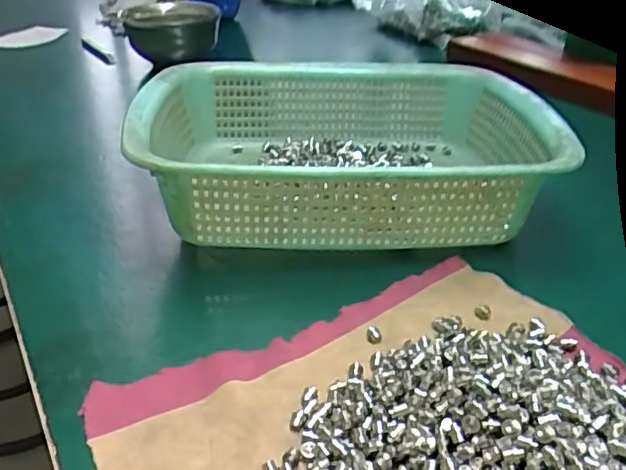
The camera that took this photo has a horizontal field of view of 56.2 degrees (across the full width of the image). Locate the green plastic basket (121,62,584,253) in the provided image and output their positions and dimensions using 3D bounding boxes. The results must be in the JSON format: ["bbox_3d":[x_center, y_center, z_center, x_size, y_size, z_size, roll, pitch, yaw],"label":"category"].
[{"bbox_3d":[0.024,-0.066,0.441,0.290,0.078,0.210,-2,33,-1],"label":"green plastic basket"}]

